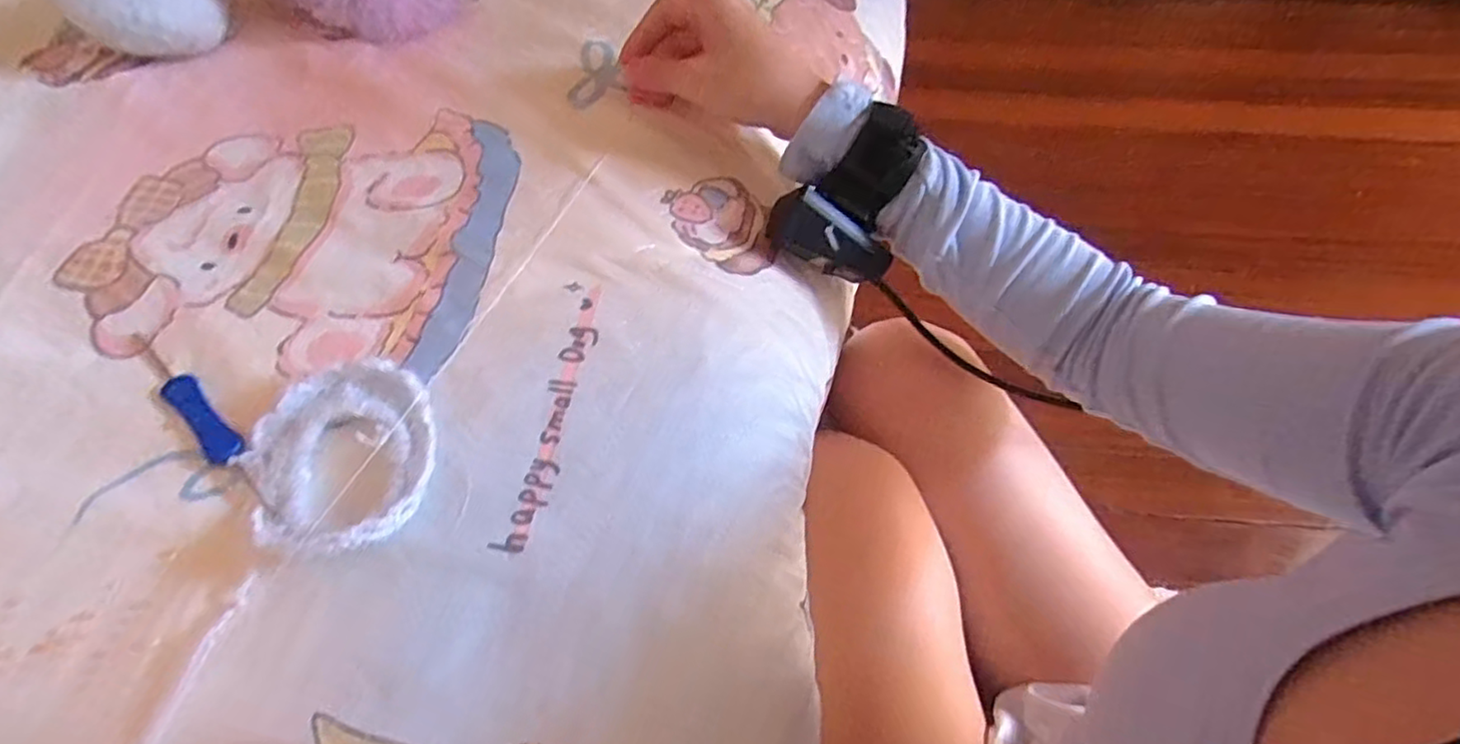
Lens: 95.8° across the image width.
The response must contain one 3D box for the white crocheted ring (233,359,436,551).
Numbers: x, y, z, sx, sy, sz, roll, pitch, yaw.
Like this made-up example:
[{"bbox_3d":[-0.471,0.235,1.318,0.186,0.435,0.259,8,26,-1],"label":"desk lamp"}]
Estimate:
[{"bbox_3d":[-0.169,0.036,0.289,0.082,0.025,0.093,-35,66,-17],"label":"white crocheted ring"}]

